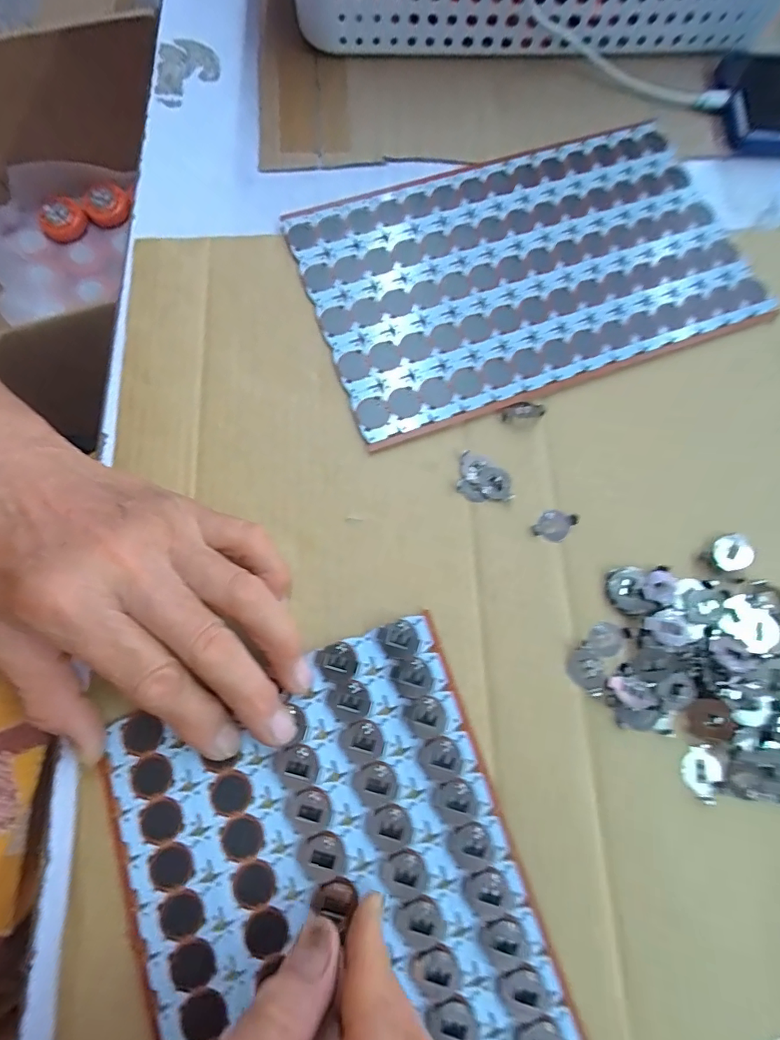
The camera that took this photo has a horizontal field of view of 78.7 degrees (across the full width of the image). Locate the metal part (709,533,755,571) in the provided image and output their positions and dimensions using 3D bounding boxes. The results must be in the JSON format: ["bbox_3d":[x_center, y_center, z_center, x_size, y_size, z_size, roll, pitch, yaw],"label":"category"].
[{"bbox_3d":[0.169,0.016,0.235,0.019,0.008,0.017,-15,76,-5],"label":"metal part"}]

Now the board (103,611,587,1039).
[{"bbox_3d":[-0.012,0.181,0.189,0.153,0.005,0.246,-18,77,-6],"label":"board"}]

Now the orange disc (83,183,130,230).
[{"bbox_3d":[-0.461,-0.513,0.776,0.065,0.018,0.069,-5,106,-17],"label":"orange disc"}]

